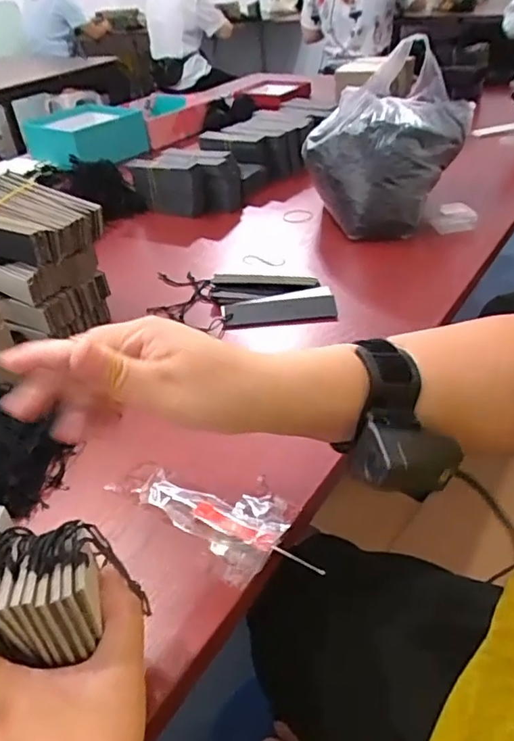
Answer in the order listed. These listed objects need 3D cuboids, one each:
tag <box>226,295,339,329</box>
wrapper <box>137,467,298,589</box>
[{"bbox_3d":[0.027,-0.066,0.614,0.126,0.006,0.045,-6,48,-2],"label":"tag"},{"bbox_3d":[-0.036,0.103,0.396,0.117,0.005,0.071,20,45,29],"label":"wrapper"}]

